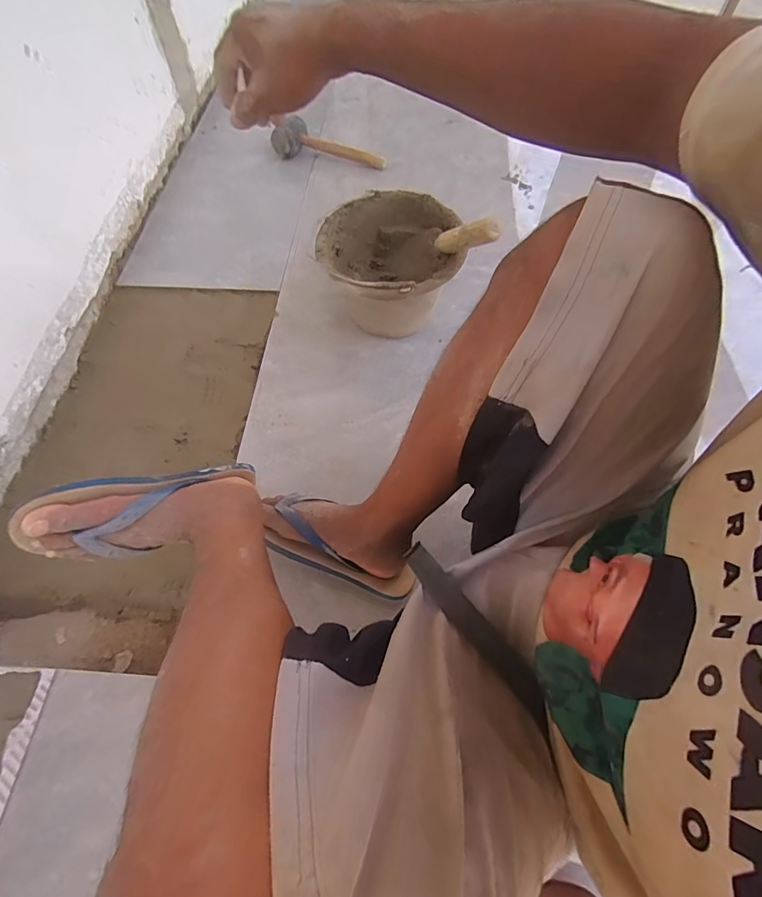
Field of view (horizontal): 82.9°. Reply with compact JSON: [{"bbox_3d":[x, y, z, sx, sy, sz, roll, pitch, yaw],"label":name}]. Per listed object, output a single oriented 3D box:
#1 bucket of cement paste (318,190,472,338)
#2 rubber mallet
[{"bbox_3d":[0.013,-0.315,0.792,0.243,0.169,0.247,-1,62,2],"label":"bucket of cement paste"},{"bbox_3d":[-0.136,-0.759,1.098,0.298,0.073,0.093,25,66,15],"label":"rubber mallet"}]

